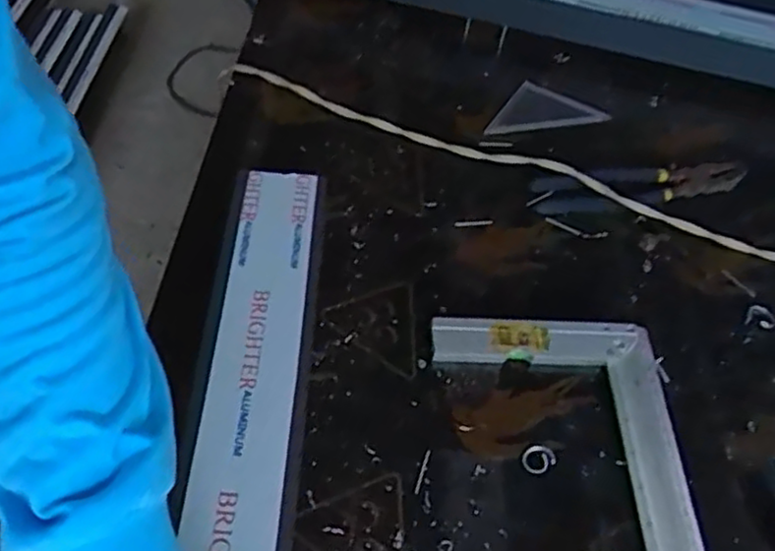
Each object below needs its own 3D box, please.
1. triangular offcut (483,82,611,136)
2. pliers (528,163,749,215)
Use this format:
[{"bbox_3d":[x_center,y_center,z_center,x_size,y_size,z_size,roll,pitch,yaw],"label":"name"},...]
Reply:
[{"bbox_3d":[0.154,-0.180,0.738,0.133,0.008,0.075,-11,54,-12],"label":"triangular offcut"},{"bbox_3d":[0.236,-0.084,0.662,0.200,0.025,0.042,-4,53,-7],"label":"pliers"}]

